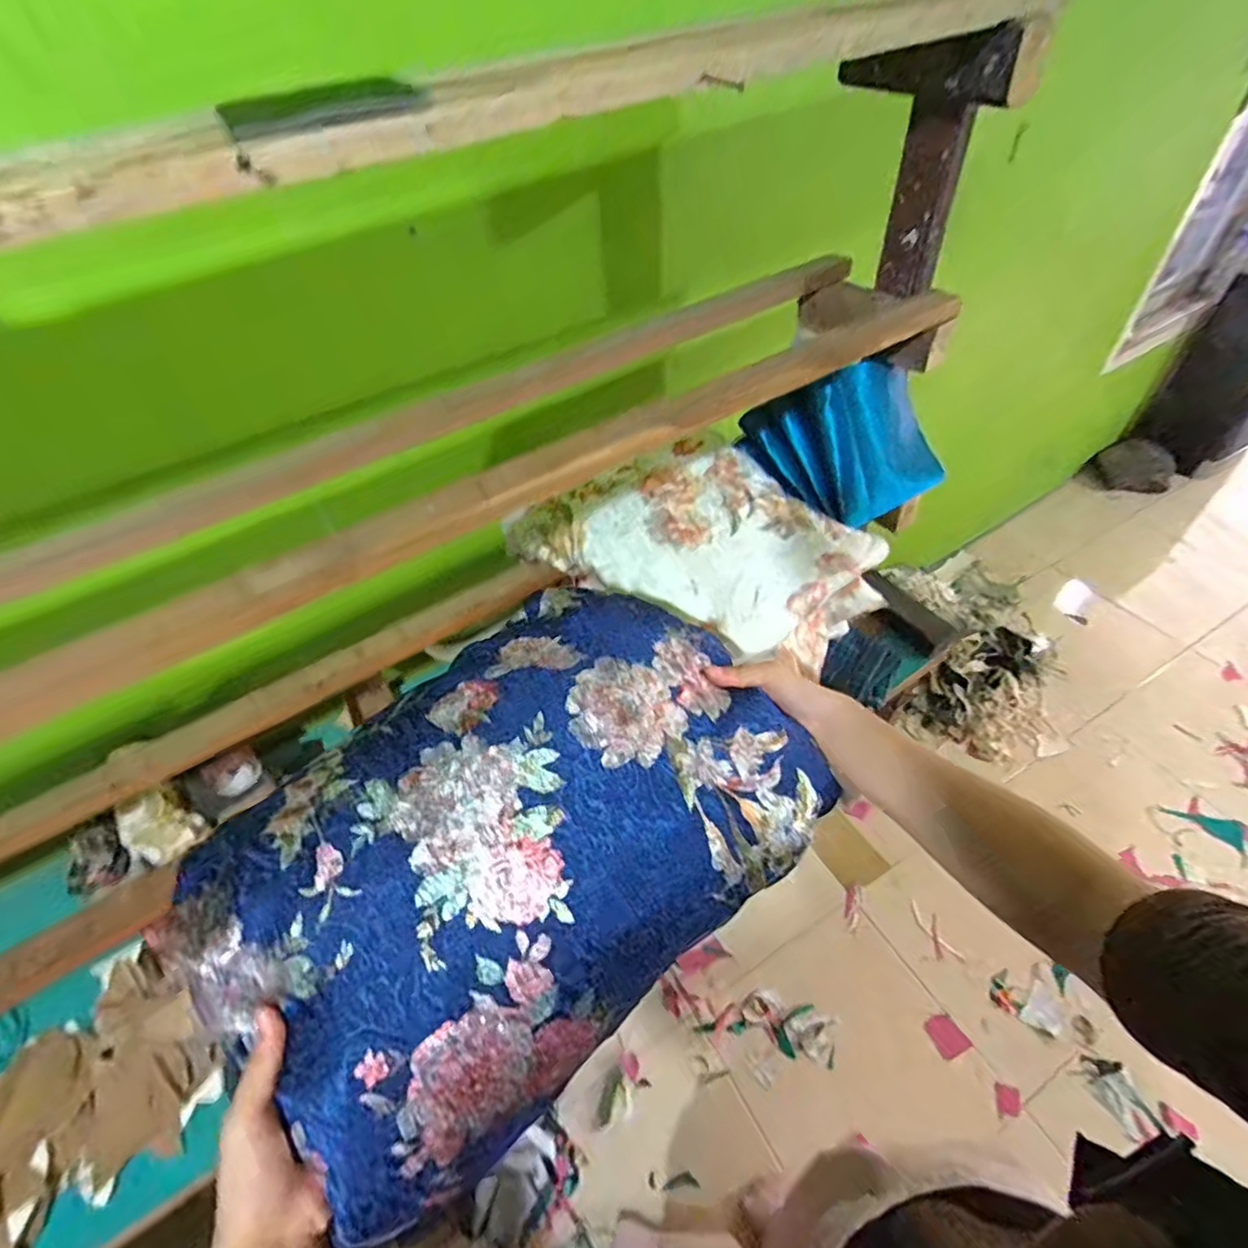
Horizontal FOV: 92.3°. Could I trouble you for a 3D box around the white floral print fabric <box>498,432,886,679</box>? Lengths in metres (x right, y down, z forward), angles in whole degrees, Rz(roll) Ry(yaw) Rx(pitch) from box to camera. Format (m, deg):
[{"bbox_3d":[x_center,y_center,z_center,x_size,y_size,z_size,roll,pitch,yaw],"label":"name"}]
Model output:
[{"bbox_3d":[0.100,-0.103,0.697,0.274,0.076,0.333,-31,56,-20],"label":"white floral print fabric"}]

